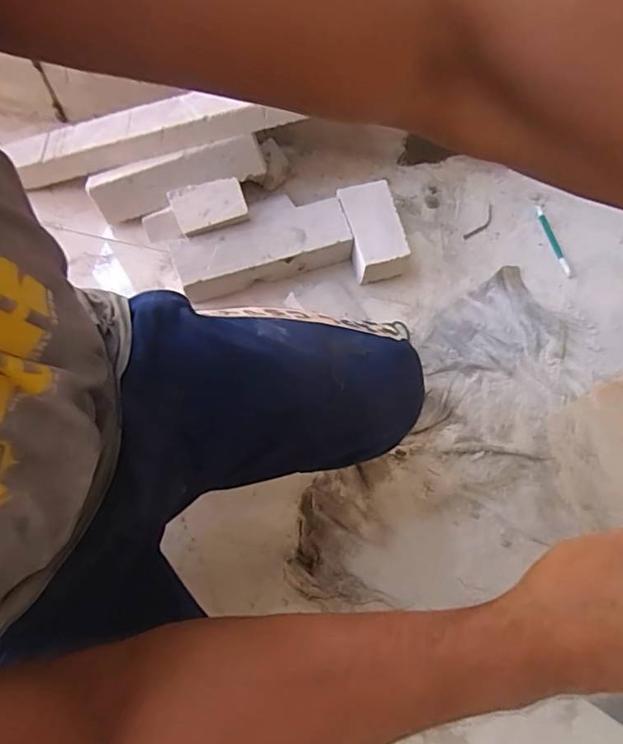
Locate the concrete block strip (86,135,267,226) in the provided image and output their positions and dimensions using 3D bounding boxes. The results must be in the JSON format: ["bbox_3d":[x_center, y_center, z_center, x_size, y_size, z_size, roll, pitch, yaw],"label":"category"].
[{"bbox_3d":[-0.234,-0.327,0.894,0.300,0.084,0.038,-15,34,9],"label":"concrete block strip"}]

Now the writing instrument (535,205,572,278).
[{"bbox_3d":[0.445,-0.240,0.966,0.017,0.011,0.148,-15,72,-5],"label":"writing instrument"}]

